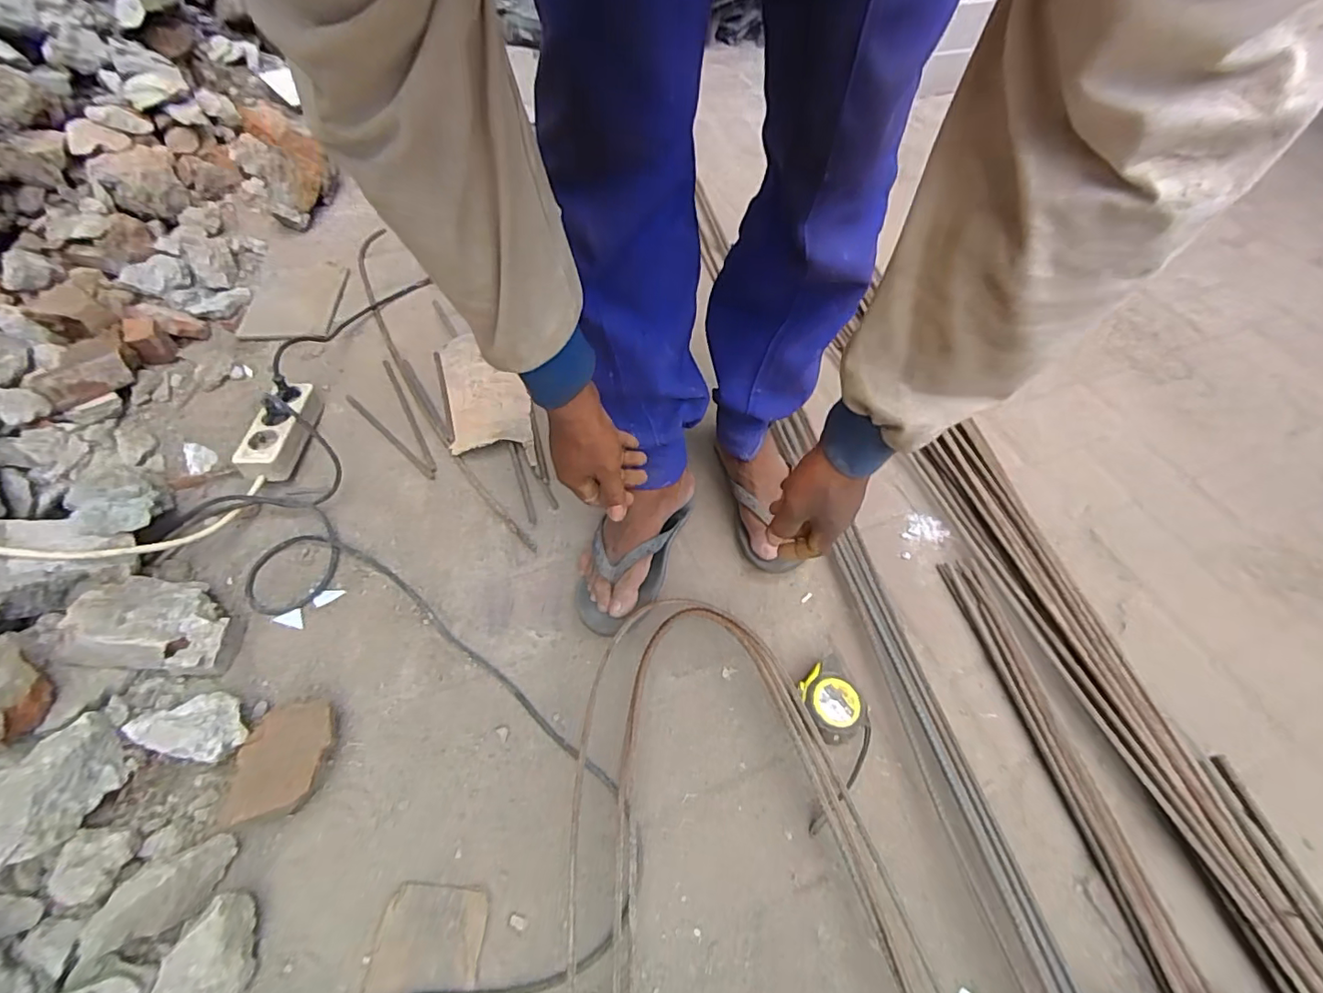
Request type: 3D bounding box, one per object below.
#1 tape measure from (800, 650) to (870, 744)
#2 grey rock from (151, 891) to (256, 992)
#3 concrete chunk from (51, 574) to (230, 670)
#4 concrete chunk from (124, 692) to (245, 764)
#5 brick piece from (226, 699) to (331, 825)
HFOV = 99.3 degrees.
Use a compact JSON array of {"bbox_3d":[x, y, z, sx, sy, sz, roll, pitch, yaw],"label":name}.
[{"bbox_3d":[0.188,0.231,0.619,0.075,0.044,0.091,-28,62,-20],"label":"tape measure"},{"bbox_3d":[-0.390,0.407,0.476,0.053,0.056,0.109,26,59,14],"label":"grey rock"},{"bbox_3d":[-0.575,0.141,0.634,0.153,0.046,0.105,8,39,-18],"label":"concrete chunk"},{"bbox_3d":[-0.493,0.237,0.589,0.115,0.046,0.065,10,54,3],"label":"concrete chunk"},{"bbox_3d":[-0.381,0.266,0.571,0.085,0.044,0.103,-9,56,-10],"label":"brick piece"}]

